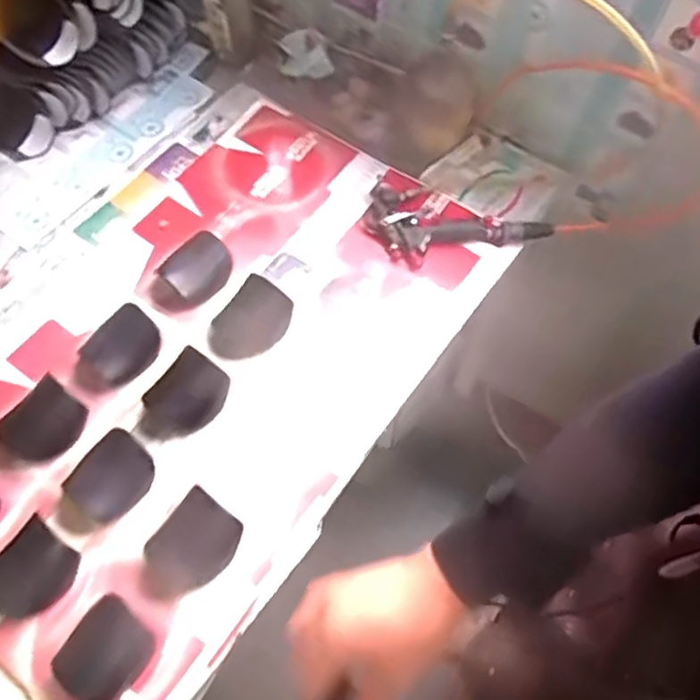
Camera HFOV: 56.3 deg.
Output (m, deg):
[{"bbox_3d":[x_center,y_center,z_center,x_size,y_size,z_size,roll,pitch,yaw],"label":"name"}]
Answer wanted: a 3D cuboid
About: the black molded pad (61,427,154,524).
[{"bbox_3d":[-0.268,0.142,0.734,0.079,0.019,0.090,39,71,20],"label":"black molded pad"}]

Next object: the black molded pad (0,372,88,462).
[{"bbox_3d":[-0.359,0.086,0.769,0.083,0.005,0.091,39,78,6],"label":"black molded pad"}]

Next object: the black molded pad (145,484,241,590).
[{"bbox_3d":[-0.166,0.207,0.698,0.080,0.015,0.095,40,77,-4],"label":"black molded pad"}]

